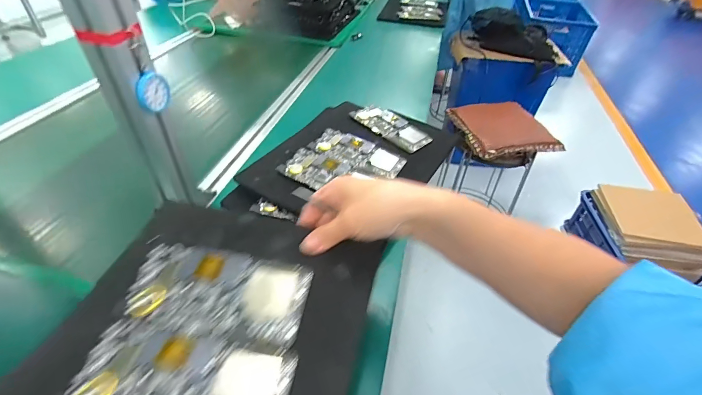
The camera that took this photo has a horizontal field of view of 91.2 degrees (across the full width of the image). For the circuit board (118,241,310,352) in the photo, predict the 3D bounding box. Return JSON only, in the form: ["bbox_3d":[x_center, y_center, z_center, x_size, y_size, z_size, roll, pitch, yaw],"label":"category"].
[{"bbox_3d":[-0.117,0.083,0.302,0.151,0.007,0.079,9,43,7],"label":"circuit board"}]

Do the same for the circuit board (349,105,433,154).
[{"bbox_3d":[0.077,-0.134,0.649,0.079,0.011,0.144,-33,60,-32],"label":"circuit board"}]

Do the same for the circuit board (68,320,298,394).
[{"bbox_3d":[-0.122,0.138,0.252,0.152,0.010,0.074,7,43,4],"label":"circuit board"}]

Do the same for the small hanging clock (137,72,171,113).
[{"bbox_3d":[-0.210,-0.112,0.365,0.009,0.041,0.039,9,43,7],"label":"small hanging clock"}]

